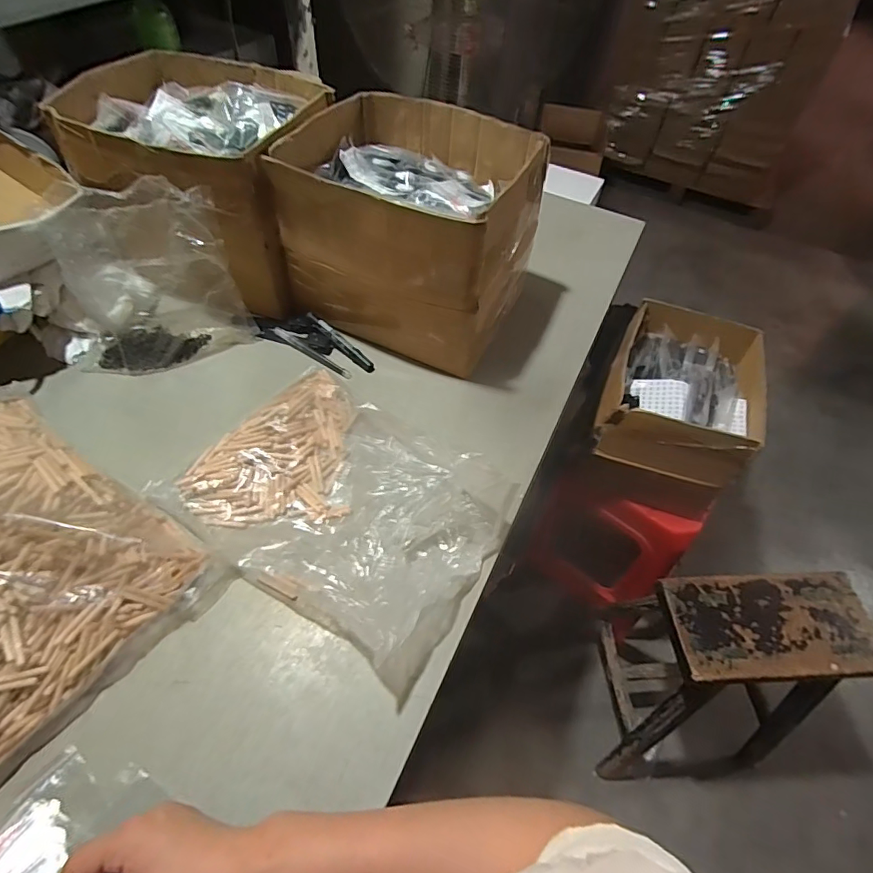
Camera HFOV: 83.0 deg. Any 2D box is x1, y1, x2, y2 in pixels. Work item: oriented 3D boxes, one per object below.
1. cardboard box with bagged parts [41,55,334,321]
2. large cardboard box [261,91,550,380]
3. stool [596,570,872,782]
[{"bbox_3d":[-0.325,-0.378,0.729,0.280,0.212,0.285,15,55,5],"label":"cardboard box with bagged parts"},{"bbox_3d":[-0.028,-0.300,0.722,0.309,0.230,0.277,20,55,9],"label":"large cardboard box"},{"bbox_3d":[0.568,0.505,1.042,0.362,0.529,0.326,-1,55,-6],"label":"stool"}]

